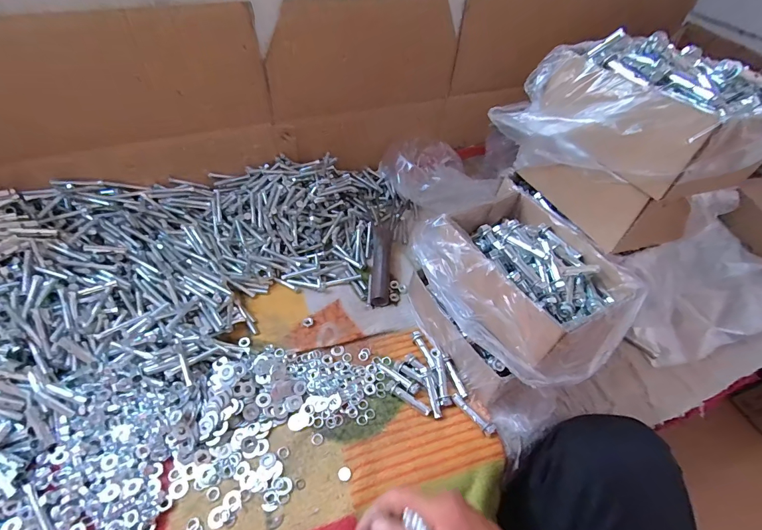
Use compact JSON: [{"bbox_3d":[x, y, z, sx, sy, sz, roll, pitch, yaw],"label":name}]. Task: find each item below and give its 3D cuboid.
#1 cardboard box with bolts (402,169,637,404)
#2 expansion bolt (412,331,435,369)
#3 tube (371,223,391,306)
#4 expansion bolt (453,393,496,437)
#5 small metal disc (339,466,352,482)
[{"bbox_3d":[0.149,0.042,0.433,0.173,0.162,0.205,-26,55,-24],"label":"cardboard box with bolts"},{"bbox_3d":[0.055,0.107,0.469,0.012,0.011,0.055,-16,52,-17],"label":"expansion bolt"},{"bbox_3d":[0.001,-0.007,0.551,0.026,0.024,0.146,4,48,0],"label":"tube"},{"bbox_3d":[0.104,0.169,0.420,0.013,0.008,0.057,-35,59,-30],"label":"expansion bolt"},{"bbox_3d":[-0.037,0.212,0.377,0.013,0.004,0.013,2,49,-2],"label":"small metal disc"}]

